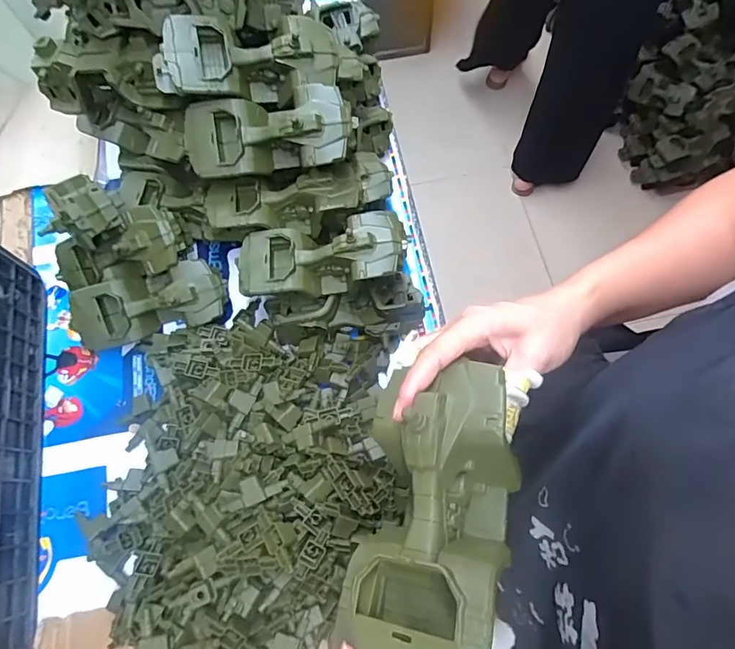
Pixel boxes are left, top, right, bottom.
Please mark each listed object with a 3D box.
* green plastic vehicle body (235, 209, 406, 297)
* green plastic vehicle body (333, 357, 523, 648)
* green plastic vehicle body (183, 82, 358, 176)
[{"bbox_3d":[-0.053,-0.073,0.507,0.181,0.066,0.079,-7,70,0],"label":"green plastic vehicle body"},{"bbox_3d":[0.034,0.100,0.238,0.078,0.047,0.167,13,65,7],"label":"green plastic vehicle body"},{"bbox_3d":[-0.104,-0.203,0.491,0.175,0.067,0.081,-2,97,6],"label":"green plastic vehicle body"}]

